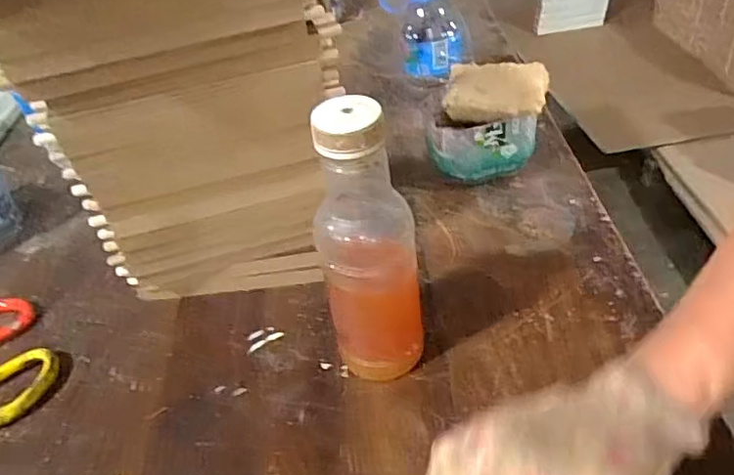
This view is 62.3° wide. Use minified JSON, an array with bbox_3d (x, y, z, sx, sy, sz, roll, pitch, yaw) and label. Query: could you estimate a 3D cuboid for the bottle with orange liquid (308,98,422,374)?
[{"bbox_3d":[0.002,0.011,0.392,0.059,0.207,0.051,-8,42,0],"label":"bottle with orange liquid"}]

